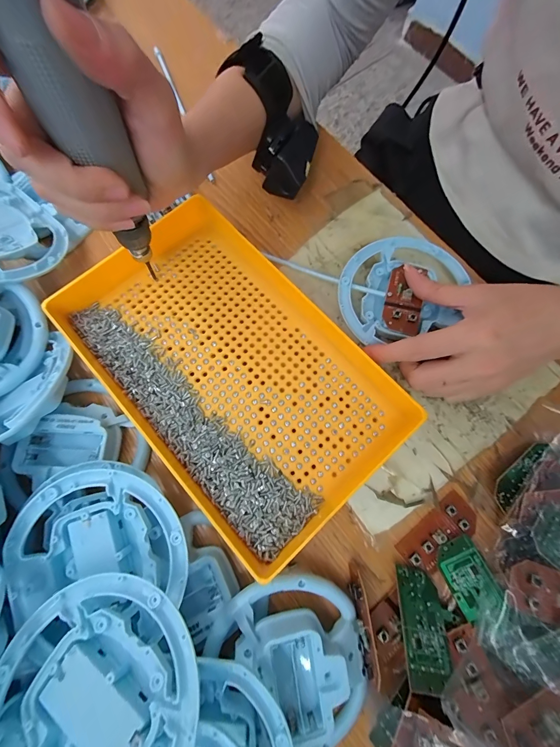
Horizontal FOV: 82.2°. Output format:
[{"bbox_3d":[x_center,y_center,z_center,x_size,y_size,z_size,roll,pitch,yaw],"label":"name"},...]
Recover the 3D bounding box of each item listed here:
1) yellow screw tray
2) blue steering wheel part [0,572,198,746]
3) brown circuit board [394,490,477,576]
[{"bbox_3d":[-0.038,-0.016,0.238,0.164,0.028,0.254,-41,79,-11],"label":"yellow screw tray"},{"bbox_3d":[-0.088,0.168,0.156,0.102,0.031,0.118,0,63,10],"label":"blue steering wheel part"},{"bbox_3d":[0.113,0.113,0.226,0.060,0.007,0.028,-35,78,-10],"label":"brown circuit board"}]

